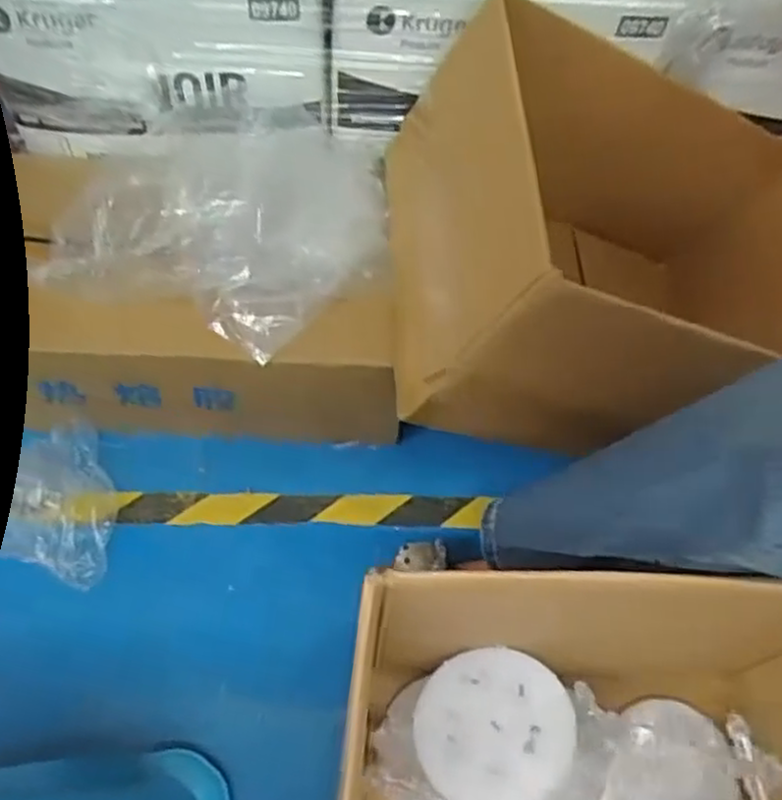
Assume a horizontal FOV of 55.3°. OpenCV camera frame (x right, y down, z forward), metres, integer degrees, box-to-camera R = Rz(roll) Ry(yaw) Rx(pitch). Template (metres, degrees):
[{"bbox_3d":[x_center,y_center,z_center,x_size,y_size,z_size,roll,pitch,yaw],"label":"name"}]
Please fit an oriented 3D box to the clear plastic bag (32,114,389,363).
[{"bbox_3d":[-0.156,-0.200,0.802,0.300,0.098,0.300,0,59,-3],"label":"clear plastic bag"}]

